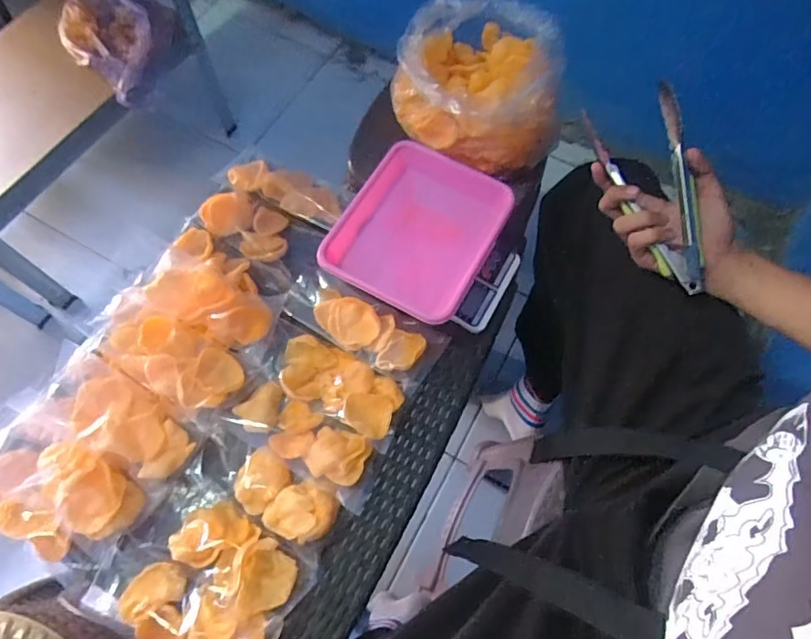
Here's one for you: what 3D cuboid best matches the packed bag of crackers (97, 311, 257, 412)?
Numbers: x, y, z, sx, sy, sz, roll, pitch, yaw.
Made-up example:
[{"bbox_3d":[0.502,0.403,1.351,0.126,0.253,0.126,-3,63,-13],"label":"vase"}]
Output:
[{"bbox_3d":[-0.273,0.044,0.597,0.183,0.038,0.088,26,69,8],"label":"packed bag of crackers"}]

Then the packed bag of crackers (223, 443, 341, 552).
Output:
[{"bbox_3d":[-0.139,0.193,0.567,0.132,0.033,0.069,30,70,10],"label":"packed bag of crackers"}]

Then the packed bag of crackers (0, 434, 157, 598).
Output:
[{"bbox_3d":[-0.376,0.183,0.548,0.192,0.048,0.122,29,70,9],"label":"packed bag of crackers"}]

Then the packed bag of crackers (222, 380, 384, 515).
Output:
[{"bbox_3d":[-0.111,0.134,0.586,0.177,0.039,0.071,30,70,10],"label":"packed bag of crackers"}]

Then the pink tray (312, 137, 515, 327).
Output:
[{"bbox_3d":[0.017,-0.116,0.664,0.193,0.050,0.234,28,69,9],"label":"pink tray"}]

